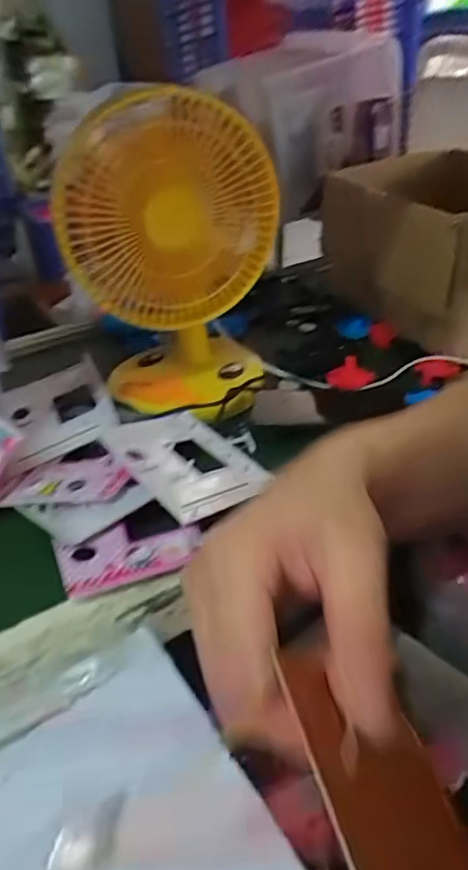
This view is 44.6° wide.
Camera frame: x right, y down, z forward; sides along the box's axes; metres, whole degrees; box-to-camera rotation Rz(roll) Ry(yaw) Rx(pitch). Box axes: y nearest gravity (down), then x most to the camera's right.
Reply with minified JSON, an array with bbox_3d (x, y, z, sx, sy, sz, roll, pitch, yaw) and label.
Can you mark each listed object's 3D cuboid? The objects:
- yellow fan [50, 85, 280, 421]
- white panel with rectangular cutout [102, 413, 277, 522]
[{"bbox_3d":[-0.054,-0.189,0.595,0.184,0.284,0.168,2,34,11],"label":"yellow fan"},{"bbox_3d":[-0.044,0.025,0.545,0.120,0.011,0.143,-12,40,-40],"label":"white panel with rectangular cutout"}]

